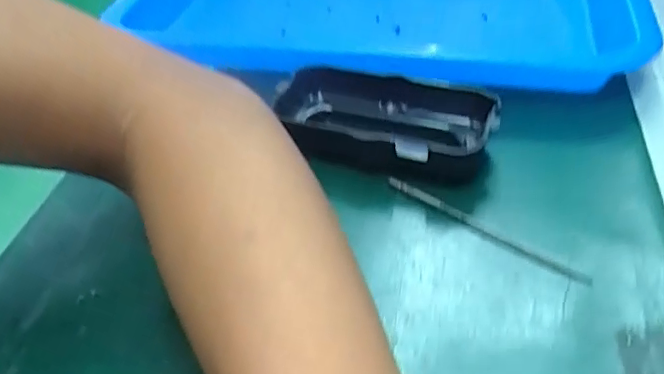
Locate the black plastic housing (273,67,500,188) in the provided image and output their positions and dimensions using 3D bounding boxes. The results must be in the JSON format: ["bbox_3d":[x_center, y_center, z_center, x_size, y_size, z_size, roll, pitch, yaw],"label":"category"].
[{"bbox_3d":[0.023,-0.033,0.290,0.115,0.024,0.056,13,47,18],"label":"black plastic housing"}]

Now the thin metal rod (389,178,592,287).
[{"bbox_3d":[0.066,0.017,0.250,0.097,0.005,0.005,31,54,32],"label":"thin metal rod"}]

